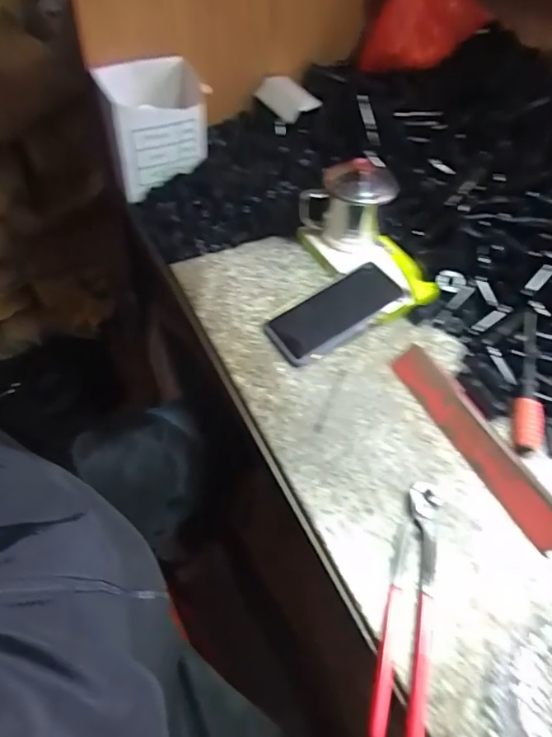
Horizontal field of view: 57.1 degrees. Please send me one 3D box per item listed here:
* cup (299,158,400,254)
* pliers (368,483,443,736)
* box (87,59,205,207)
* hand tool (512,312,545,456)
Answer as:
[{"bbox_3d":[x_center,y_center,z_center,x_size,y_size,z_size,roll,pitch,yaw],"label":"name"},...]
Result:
[{"bbox_3d":[0.093,-0.209,0.638,0.103,0.096,0.103,2,54,-3],"label":"cup"},{"bbox_3d":[0.108,0.187,0.407,0.038,0.014,0.199,15,54,7],"label":"pliers"},{"bbox_3d":[-0.157,-0.314,0.664,0.122,0.137,0.058,-23,59,-20],"label":"box"},{"bbox_3d":[0.267,0.012,0.536,0.031,0.031,0.162,12,54,4],"label":"hand tool"}]

